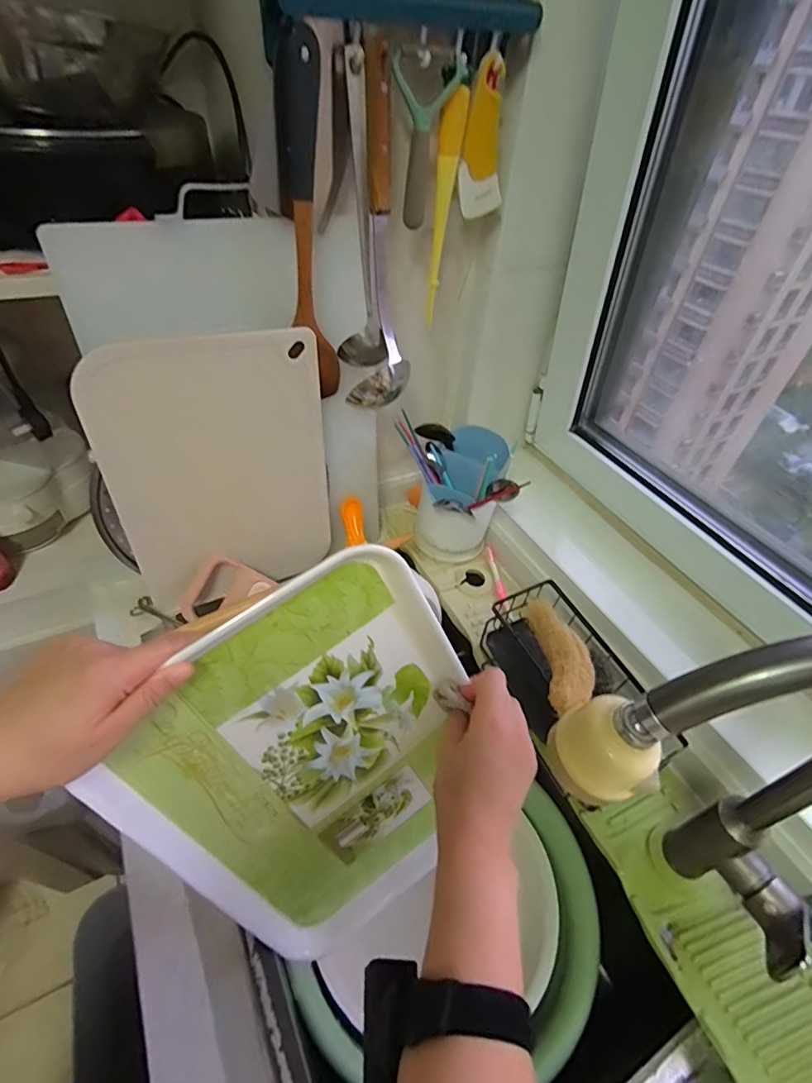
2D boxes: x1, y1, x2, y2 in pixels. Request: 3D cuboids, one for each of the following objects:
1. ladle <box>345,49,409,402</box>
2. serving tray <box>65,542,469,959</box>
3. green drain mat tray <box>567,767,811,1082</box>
[{"bbox_3d":[-0.024,-0.300,0.532,0.066,0.320,0.053,3,45,-3],"label":"ladle"},{"bbox_3d":[-0.059,0.195,0.418,0.262,0.347,0.018,-31,27,-12],"label":"serving tray"},{"bbox_3d":[0.289,0.359,0.455,0.128,0.035,0.269,-12,35,-17],"label":"green drain mat tray"}]

